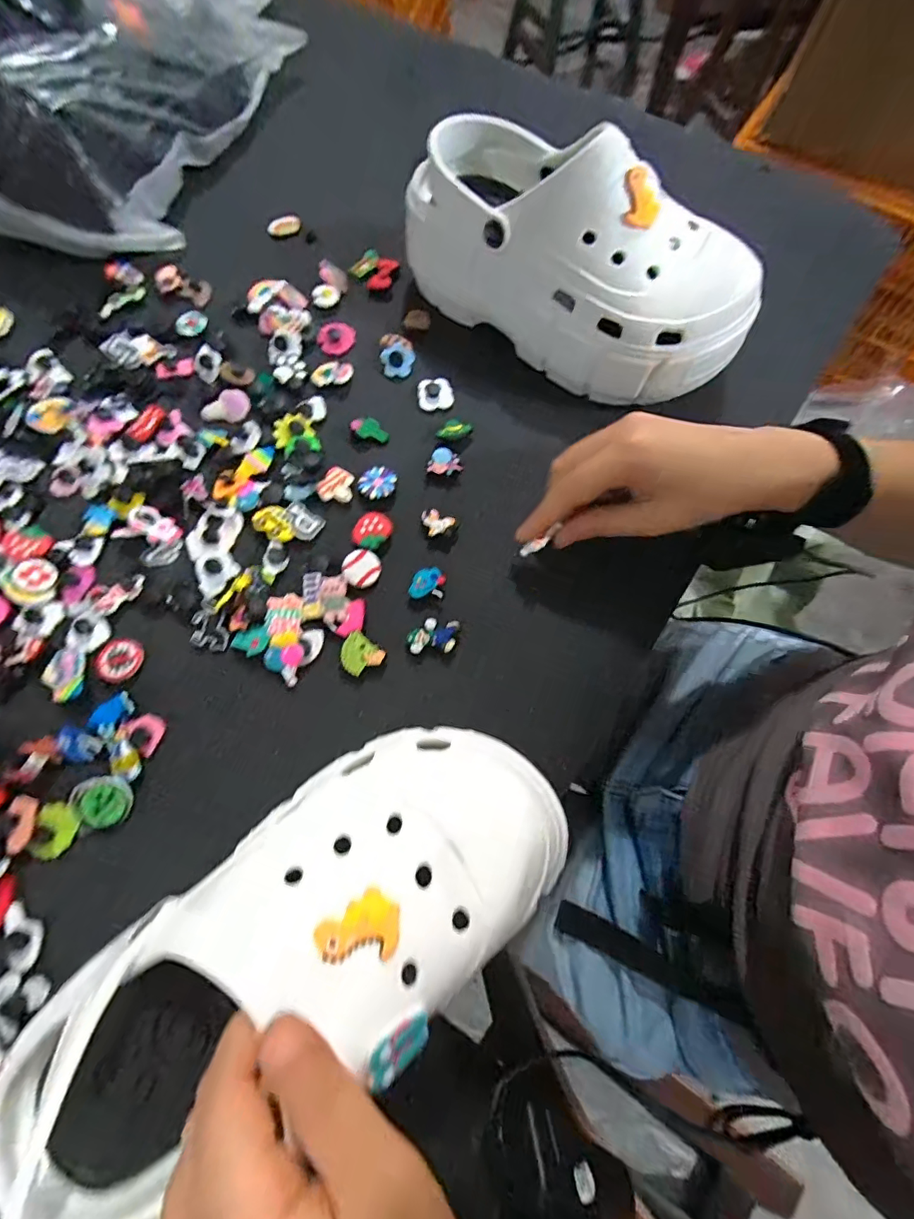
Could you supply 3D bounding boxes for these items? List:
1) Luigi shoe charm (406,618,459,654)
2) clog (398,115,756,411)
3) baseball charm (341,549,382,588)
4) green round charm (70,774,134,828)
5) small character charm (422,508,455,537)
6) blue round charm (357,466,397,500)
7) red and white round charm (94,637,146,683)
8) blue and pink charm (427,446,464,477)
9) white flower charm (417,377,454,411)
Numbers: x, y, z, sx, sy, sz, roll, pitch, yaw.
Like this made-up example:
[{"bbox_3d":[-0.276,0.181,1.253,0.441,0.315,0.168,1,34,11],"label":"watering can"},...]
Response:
[{"bbox_3d":[-0.015,0.016,0.313,0.031,0.006,0.021,-1,71,0],"label":"Luigi shoe charm"},{"bbox_3d":[0.076,-0.234,0.345,0.239,0.112,0.095,36,74,12],"label":"clog"},{"bbox_3d":[-0.062,-0.028,0.328,0.024,0.004,0.024,0,71,0],"label":"baseball charm"},{"bbox_3d":[-0.200,0.107,0.284,0.034,0.008,0.028,-6,71,-2],"label":"green round charm"},{"bbox_3d":[-0.013,-0.059,0.341,0.019,0.012,0.019,-23,72,-8],"label":"small character charm"},{"bbox_3d":[-0.054,-0.087,0.350,0.023,0.005,0.026,41,76,13],"label":"blue round charm"},{"bbox_3d":[-0.207,0.030,0.312,0.027,0.004,0.027,0,71,0],"label":"red and white round charm"},{"bbox_3d":[-0.007,-0.102,0.352,0.024,0.004,0.019,19,72,7],"label":"blue and pink charm"},{"bbox_3d":[-0.016,-0.161,0.377,0.026,0.005,0.027,-2,71,-1],"label":"white flower charm"}]

